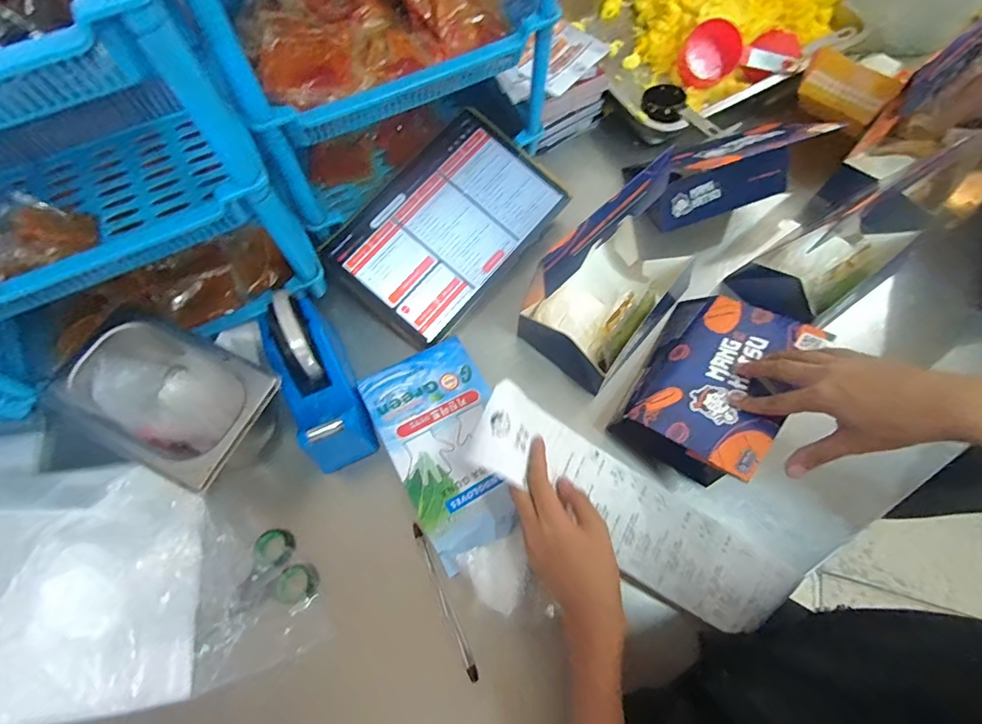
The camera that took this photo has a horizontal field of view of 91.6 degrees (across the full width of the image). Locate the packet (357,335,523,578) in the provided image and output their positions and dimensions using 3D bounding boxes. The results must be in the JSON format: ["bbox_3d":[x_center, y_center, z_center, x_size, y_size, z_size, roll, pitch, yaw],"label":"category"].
[{"bbox_3d":[-0.039,0.075,0.455,0.113,0.024,0.195,-28,70,-10],"label":"packet"}]

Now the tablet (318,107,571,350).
[{"bbox_3d":[-0.050,-0.155,0.540,0.164,0.010,0.251,41,81,2],"label":"tablet"}]

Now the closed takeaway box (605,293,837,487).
[{"bbox_3d":[0.210,0.018,0.457,0.117,0.089,0.176,36,73,14],"label":"closed takeaway box"}]

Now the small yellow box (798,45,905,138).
[{"bbox_3d":[0.415,-0.321,0.561,0.023,0.059,0.098,-38,72,-13],"label":"small yellow box"}]

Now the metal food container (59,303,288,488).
[{"bbox_3d":[-0.278,0.042,0.447,0.165,0.098,0.110,25,70,11],"label":"metal food container"}]

